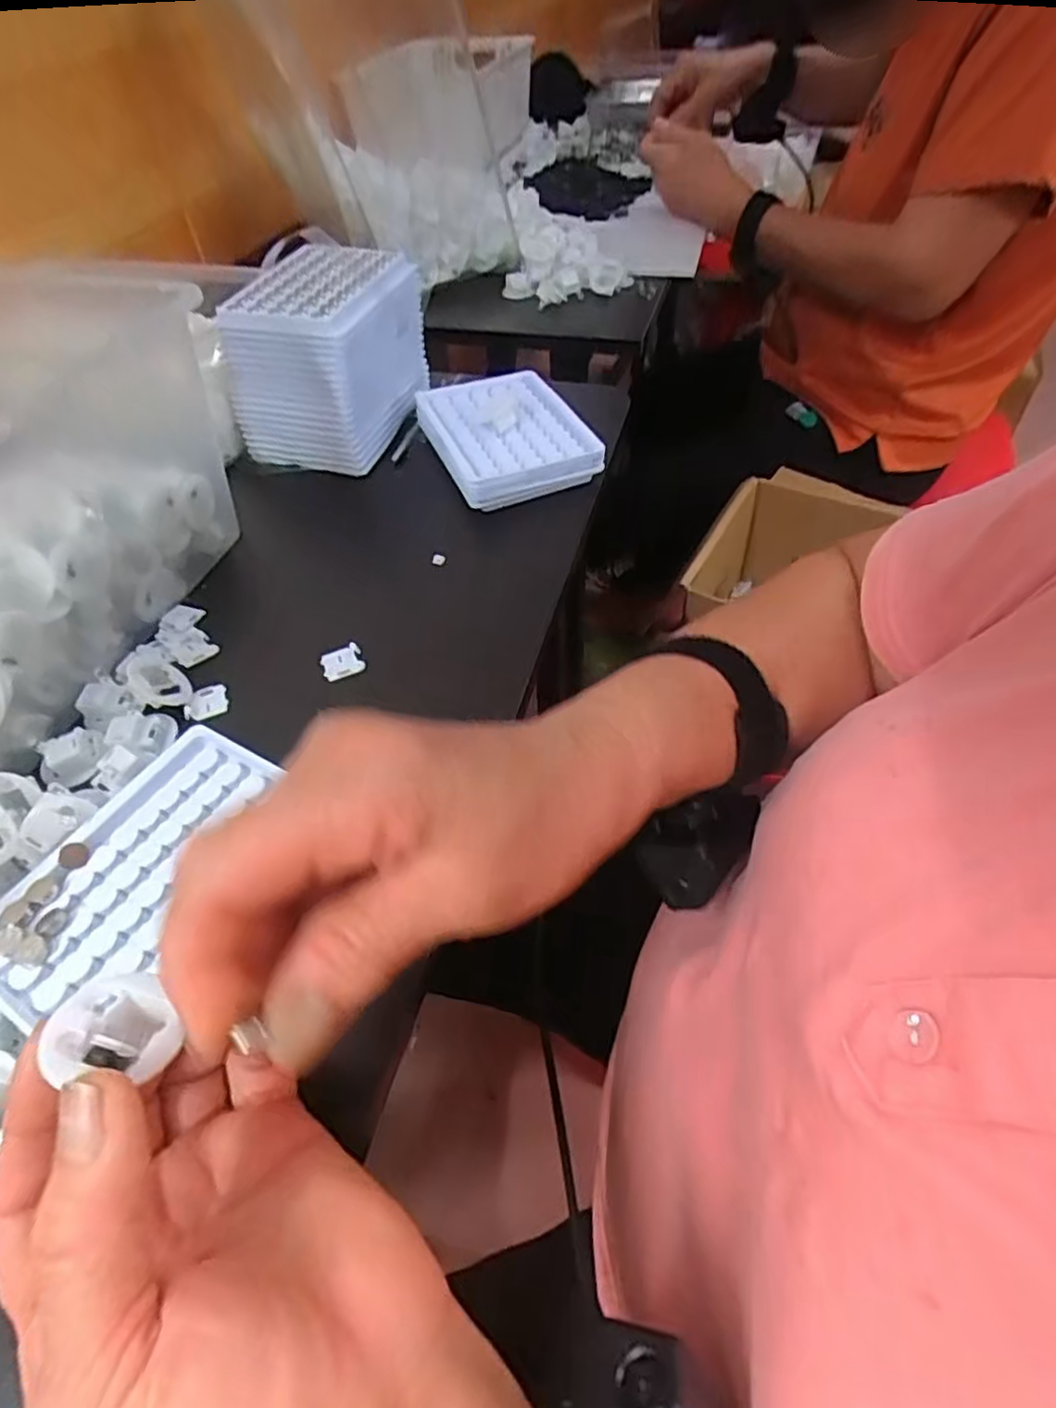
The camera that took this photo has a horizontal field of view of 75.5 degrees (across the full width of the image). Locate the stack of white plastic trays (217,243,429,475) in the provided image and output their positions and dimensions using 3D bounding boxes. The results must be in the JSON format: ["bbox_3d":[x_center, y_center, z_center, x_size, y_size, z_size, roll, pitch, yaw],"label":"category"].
[{"bbox_3d":[-0.139,-0.250,0.485,0.109,0.108,0.119,14,53,14],"label":"stack of white plastic trays"}]

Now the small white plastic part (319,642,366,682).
[{"bbox_3d":[-0.102,-0.023,0.375,0.023,0.007,0.021,-17,52,-10],"label":"small white plastic part"}]

